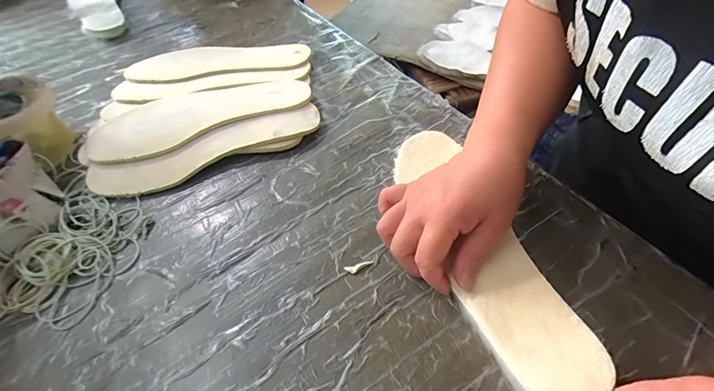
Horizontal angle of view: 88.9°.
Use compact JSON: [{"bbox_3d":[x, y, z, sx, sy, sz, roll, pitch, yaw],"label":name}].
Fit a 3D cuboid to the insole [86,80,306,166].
[{"bbox_3d":[-0.185,-0.102,0.441,0.253,0.013,0.089,-23,55,-12],"label":"insole"}]

